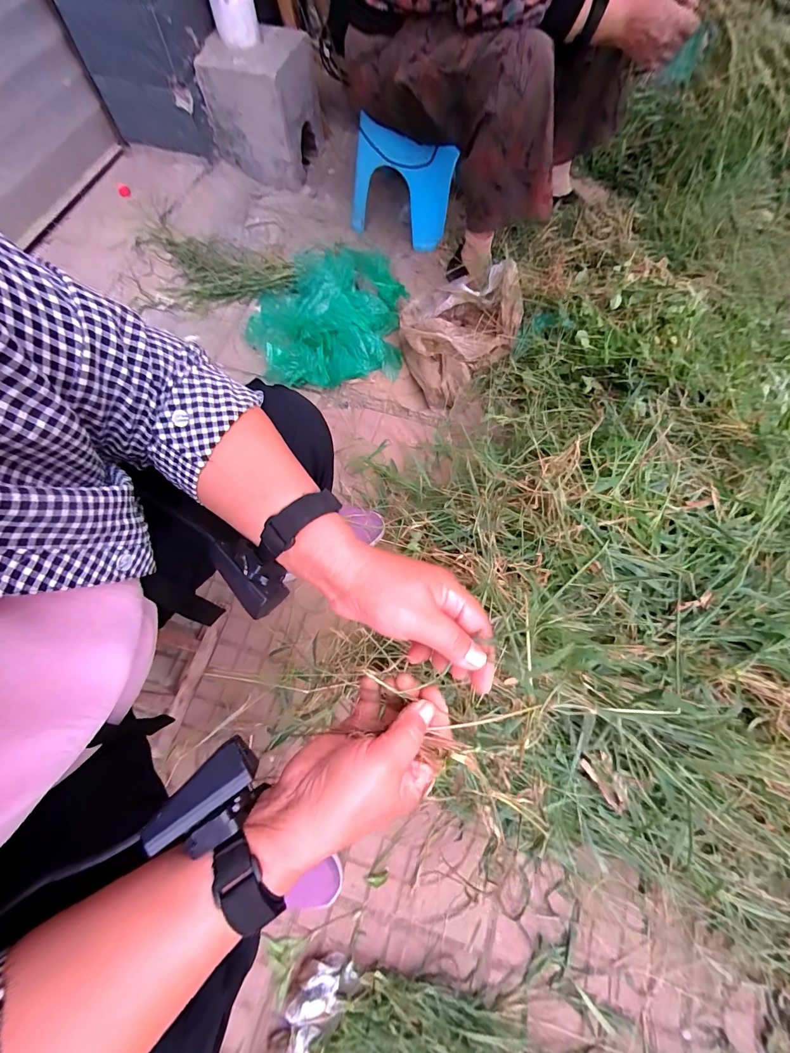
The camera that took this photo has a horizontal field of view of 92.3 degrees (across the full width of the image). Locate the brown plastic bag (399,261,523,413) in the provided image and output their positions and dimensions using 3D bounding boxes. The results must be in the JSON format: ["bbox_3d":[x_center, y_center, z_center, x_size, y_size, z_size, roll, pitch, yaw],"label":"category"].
[{"bbox_3d":[0.153,-0.471,0.916,0.267,0.137,0.338,-3,70,0],"label":"brown plastic bag"}]

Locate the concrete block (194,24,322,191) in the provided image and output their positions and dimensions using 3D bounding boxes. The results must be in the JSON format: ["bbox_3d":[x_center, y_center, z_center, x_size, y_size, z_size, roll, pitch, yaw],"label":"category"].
[{"bbox_3d":[-0.374,-1.192,1.097,0.214,0.269,0.233,21,72,8],"label":"concrete block"}]

